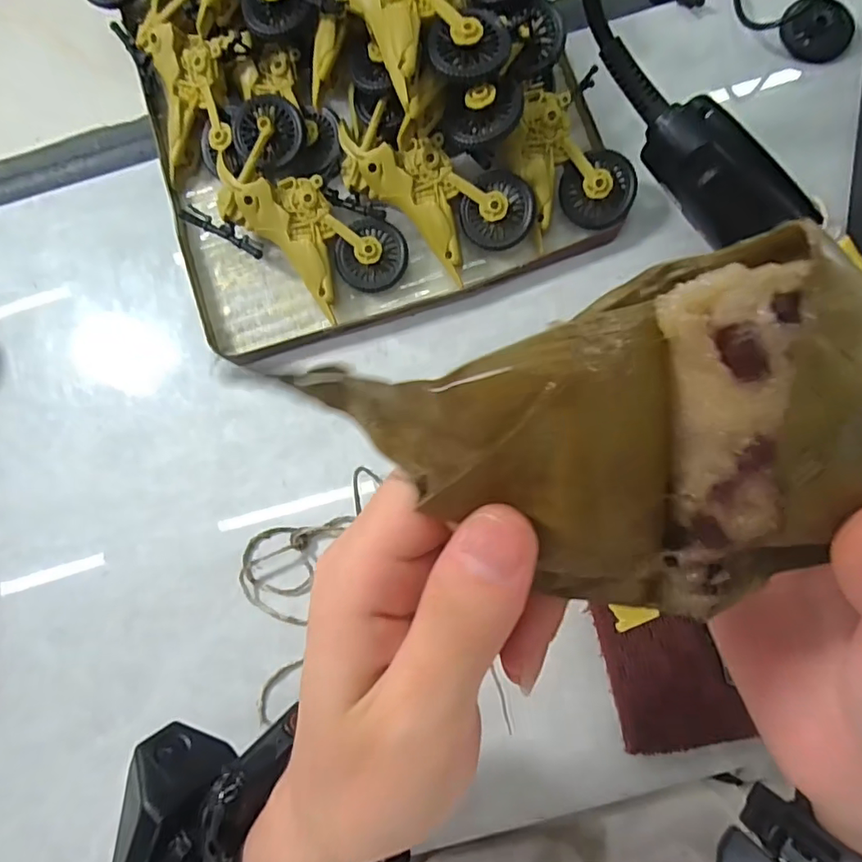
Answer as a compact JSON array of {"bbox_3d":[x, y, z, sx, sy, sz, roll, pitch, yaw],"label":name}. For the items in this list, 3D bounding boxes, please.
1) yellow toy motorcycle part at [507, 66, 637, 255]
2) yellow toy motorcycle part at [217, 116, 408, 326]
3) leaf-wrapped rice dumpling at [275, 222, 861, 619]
[{"bbox_3d":[0.073,-0.139,0.282,0.056,0.038,0.068,-21,80,1],"label":"yellow toy motorcycle part"},{"bbox_3d":[-0.065,-0.108,0.281,0.105,0.016,0.060,32,85,-4],"label":"yellow toy motorcycle part"},{"bbox_3d":[0.057,0.000,0.120,0.112,0.045,0.074,-19,109,10],"label":"leaf-wrapped rice dumpling"}]

